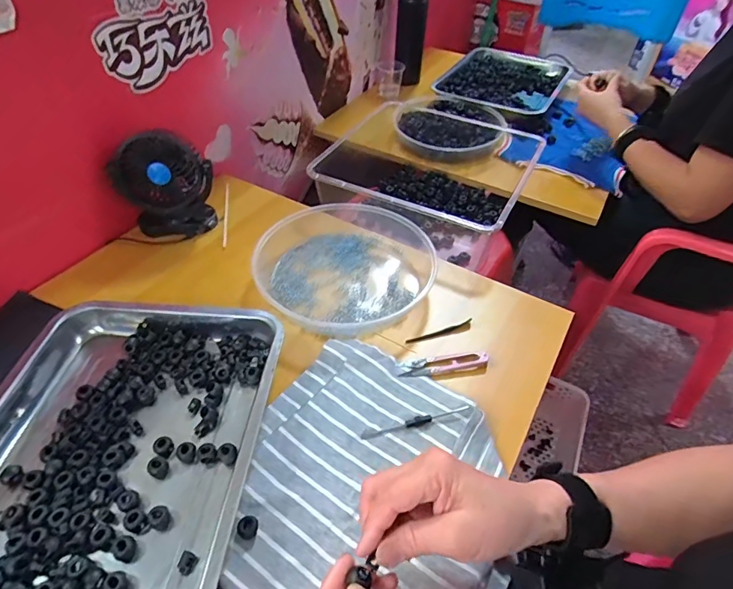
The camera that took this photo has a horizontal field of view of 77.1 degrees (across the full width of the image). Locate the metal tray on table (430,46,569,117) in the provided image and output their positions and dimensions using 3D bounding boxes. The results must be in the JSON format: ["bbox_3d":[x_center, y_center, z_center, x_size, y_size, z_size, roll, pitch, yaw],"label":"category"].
[{"bbox_3d":[0.335,-0.520,1.133,0.273,0.043,0.378,20,48,16],"label":"metal tray on table"}]

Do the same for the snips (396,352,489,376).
[{"bbox_3d":[0.086,0.076,0.513,0.101,0.010,0.024,-4,47,-7],"label":"snips"}]

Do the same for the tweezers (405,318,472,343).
[{"bbox_3d":[0.087,0.044,0.549,0.088,0.004,0.010,-18,50,-19],"label":"tweezers"}]

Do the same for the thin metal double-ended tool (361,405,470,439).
[{"bbox_3d":[0.051,0.128,0.463,0.114,0.008,0.011,-10,47,-12],"label":"thin metal double-ended tool"}]

